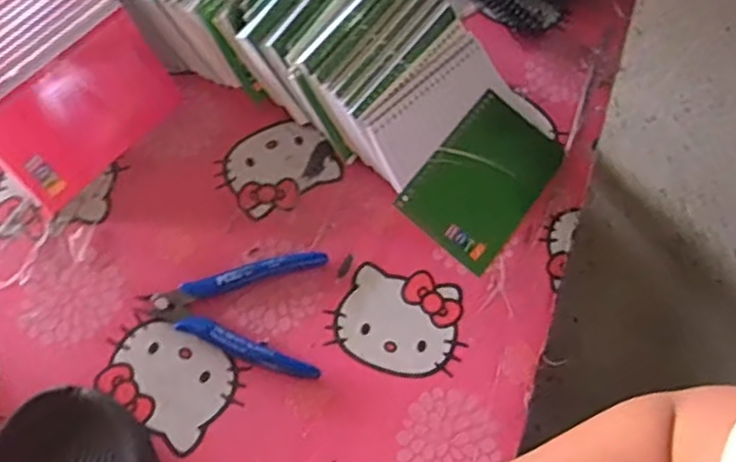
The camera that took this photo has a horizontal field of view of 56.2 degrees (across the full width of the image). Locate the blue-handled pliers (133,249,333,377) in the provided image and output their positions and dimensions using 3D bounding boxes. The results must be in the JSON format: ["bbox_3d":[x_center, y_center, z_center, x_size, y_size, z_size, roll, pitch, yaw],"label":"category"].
[{"bbox_3d":[-0.085,0.050,0.446,0.110,0.013,0.081,4,62,-2],"label":"blue-handled pliers"}]

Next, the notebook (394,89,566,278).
[{"bbox_3d":[0.086,-0.040,0.506,0.077,0.005,0.130,40,66,0],"label":"notebook"}]

